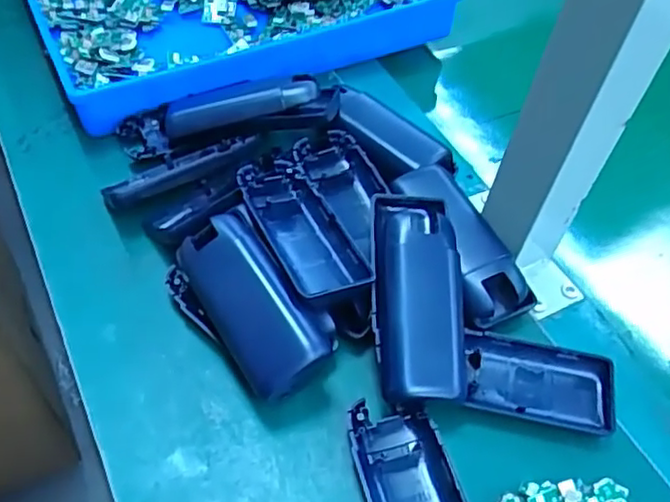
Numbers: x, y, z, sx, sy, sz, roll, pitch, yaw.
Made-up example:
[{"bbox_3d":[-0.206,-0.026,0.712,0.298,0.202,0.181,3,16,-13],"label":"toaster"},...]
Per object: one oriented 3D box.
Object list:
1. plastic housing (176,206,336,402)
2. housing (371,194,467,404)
[{"bbox_3d":[-0.044,0.029,0.359,0.054,0.048,0.105,-29,58,-23],"label":"plastic housing"},{"bbox_3d":[0.046,0.023,0.357,0.048,0.027,0.116,0,67,-3],"label":"housing"}]

